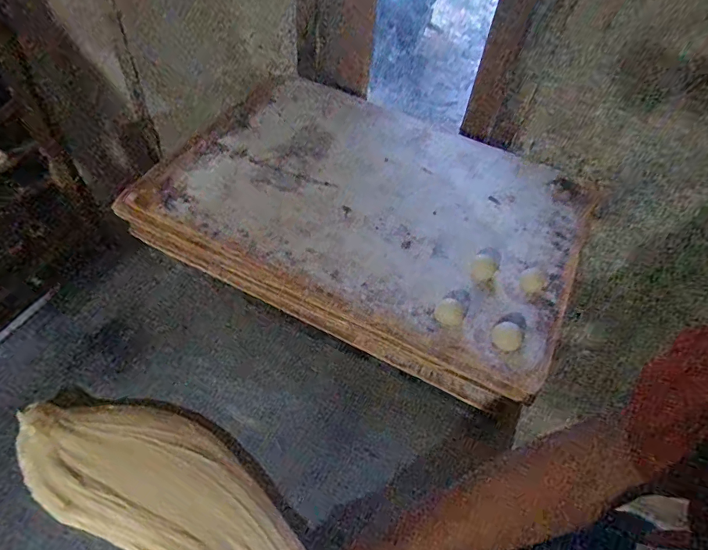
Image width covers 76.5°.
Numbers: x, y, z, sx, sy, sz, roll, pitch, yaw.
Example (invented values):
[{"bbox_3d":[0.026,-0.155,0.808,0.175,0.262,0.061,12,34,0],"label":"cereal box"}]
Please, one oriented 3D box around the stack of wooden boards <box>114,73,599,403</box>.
[{"bbox_3d":[0.029,-0.105,0.708,0.612,0.079,0.445,25,53,15],"label":"stack of wooden boards"}]

